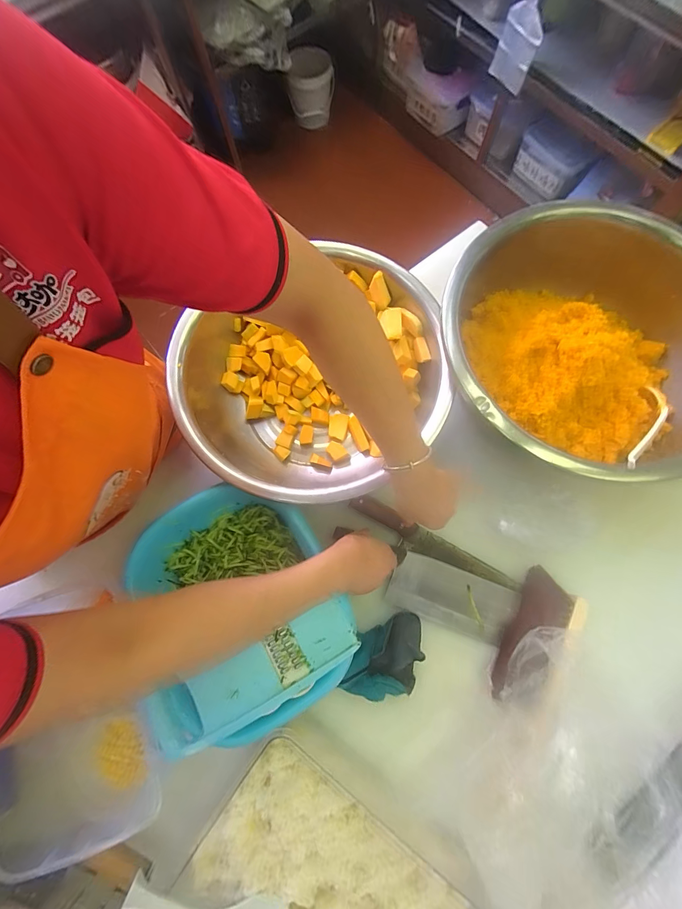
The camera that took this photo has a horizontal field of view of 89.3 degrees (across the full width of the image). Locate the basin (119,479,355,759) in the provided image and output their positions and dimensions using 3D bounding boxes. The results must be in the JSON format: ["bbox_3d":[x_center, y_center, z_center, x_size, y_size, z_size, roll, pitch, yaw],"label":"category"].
[{"bbox_3d":[-0.148,0.218,0.509,0.276,0.108,0.319,-25,76,-5],"label":"basin"}]

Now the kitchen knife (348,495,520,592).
[{"bbox_3d":[0.150,0.152,0.577,0.293,0.015,0.041,27,78,8],"label":"kitchen knife"}]

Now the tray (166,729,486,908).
[{"bbox_3d":[0.001,0.568,0.420,0.373,0.061,0.251,31,78,9],"label":"tray"}]

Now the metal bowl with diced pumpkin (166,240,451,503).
[{"bbox_3d":[-0.035,-0.113,0.596,0.414,0.149,0.378,0,75,2],"label":"metal bowl with diced pumpkin"}]

